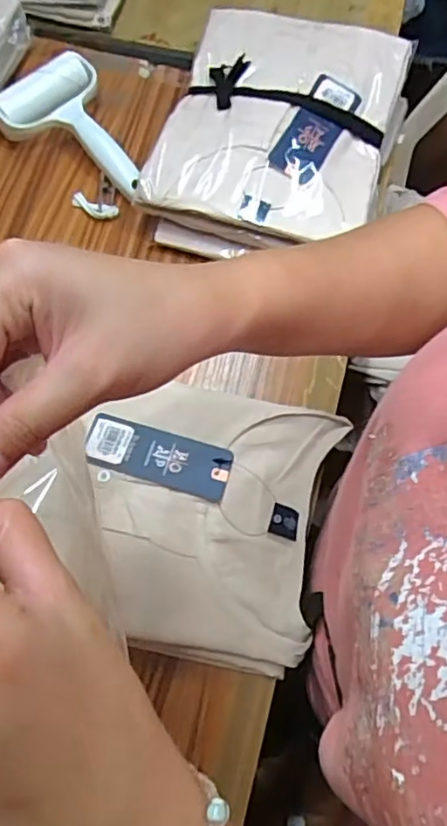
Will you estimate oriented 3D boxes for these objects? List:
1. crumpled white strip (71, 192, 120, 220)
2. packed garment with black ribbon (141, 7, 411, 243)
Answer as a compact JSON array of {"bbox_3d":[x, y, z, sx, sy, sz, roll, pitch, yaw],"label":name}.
[{"bbox_3d":[-0.131,-0.209,0.610,0.046,0.009,0.018,17,71,8],"label":"crumpled white strip"},{"bbox_3d":[0.056,-0.285,0.582,0.206,0.033,0.249,16,70,8],"label":"packed garment with black ribbon"}]

